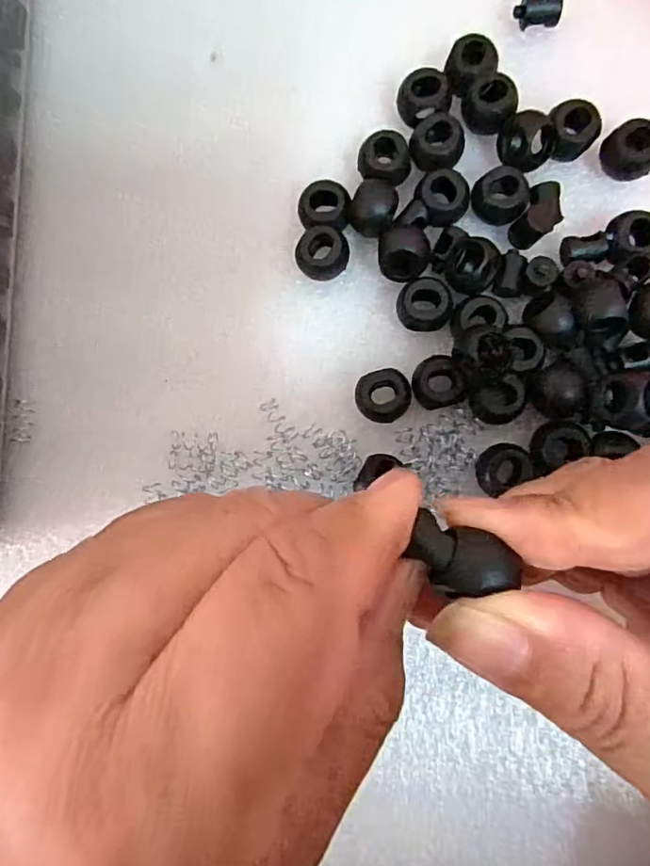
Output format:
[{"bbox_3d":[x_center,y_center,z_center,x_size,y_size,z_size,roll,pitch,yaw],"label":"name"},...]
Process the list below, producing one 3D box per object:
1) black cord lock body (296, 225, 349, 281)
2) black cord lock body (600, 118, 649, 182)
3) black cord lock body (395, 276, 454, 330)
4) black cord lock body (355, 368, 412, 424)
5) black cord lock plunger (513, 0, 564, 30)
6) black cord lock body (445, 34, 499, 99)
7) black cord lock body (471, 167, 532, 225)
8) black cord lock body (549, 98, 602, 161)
[{"bbox_3d":[0.000,-0.061,0.186,0.017,0.015,0.014,-3,85,5],"label":"black cord lock body"},{"bbox_3d":[0.100,-0.091,0.178,0.015,0.015,0.016,-18,85,3],"label":"black cord lock body"},{"bbox_3d":[0.033,-0.042,0.181,0.017,0.016,0.016,0,85,5],"label":"black cord lock body"},{"bbox_3d":[0.019,-0.012,0.180,0.017,0.014,0.017,7,86,6],"label":"black cord lock body"},{"bbox_3d":[0.072,-0.143,0.186,0.015,0.009,0.008,-1,87,5],"label":"black cord lock plunger"},{"bbox_3d":[0.049,-0.123,0.184,0.017,0.013,0.014,-30,85,2],"label":"black cord lock body"},{"bbox_3d":[0.057,-0.077,0.179,0.018,0.011,0.016,9,87,5],"label":"black cord lock body"},{"bbox_3d":[0.082,-0.099,0.180,0.014,0.014,0.015,0,87,5],"label":"black cord lock body"}]

